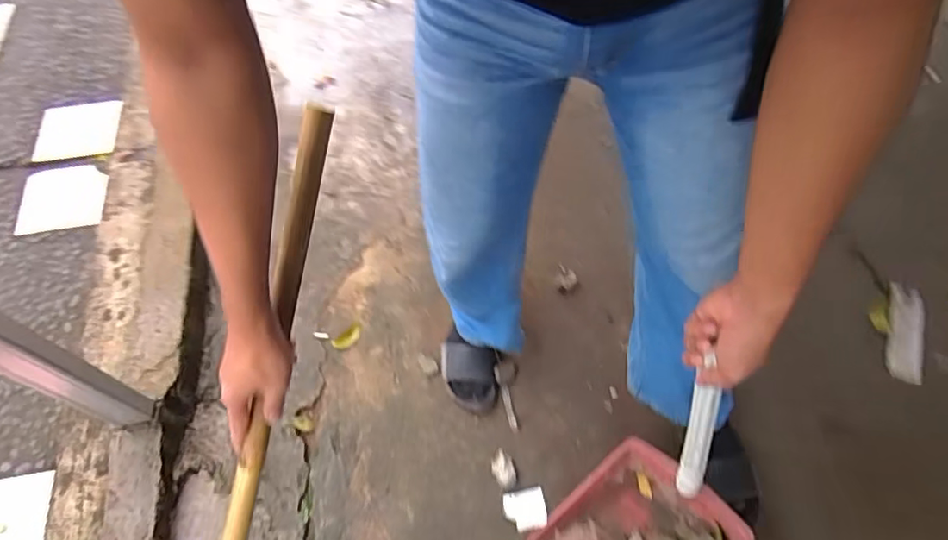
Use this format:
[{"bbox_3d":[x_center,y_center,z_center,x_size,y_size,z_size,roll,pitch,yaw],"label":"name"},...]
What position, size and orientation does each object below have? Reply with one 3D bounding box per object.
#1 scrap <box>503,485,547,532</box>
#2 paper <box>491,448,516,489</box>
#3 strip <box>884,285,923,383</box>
[{"bbox_3d":[0.096,0.449,1.054,0.076,0.007,0.070,-10,61,-4],"label":"scrap"},{"bbox_3d":[0.056,0.385,1.091,0.041,0.010,0.072,-16,62,-7],"label":"paper"},{"bbox_3d":[0.949,0.129,1.237,0.066,0.023,0.235,17,63,11],"label":"strip"}]

